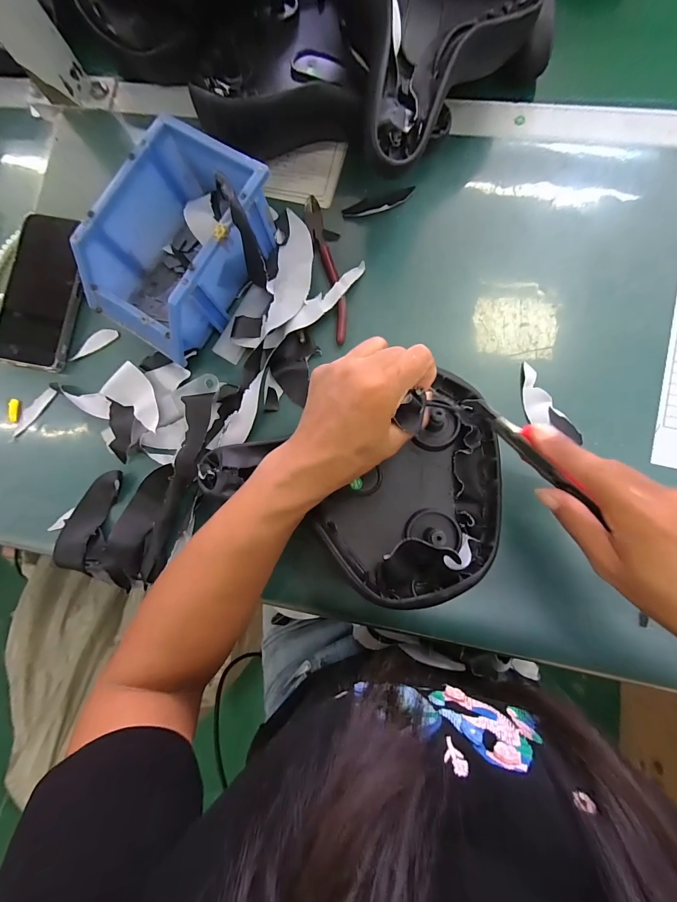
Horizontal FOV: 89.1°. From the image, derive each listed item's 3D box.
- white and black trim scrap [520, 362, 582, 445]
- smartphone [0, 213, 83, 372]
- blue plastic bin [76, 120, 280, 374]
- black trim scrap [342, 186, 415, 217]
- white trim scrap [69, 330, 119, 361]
[{"bbox_3d":[0.187,-0.039,0.316,0.027,0.007,0.083,-31,81,1],"label":"white and black trim scrap"},{"bbox_3d":[-0.320,-0.172,0.369,0.085,0.014,0.163,14,87,5],"label":"smartphone"},{"bbox_3d":[-0.151,-0.189,0.327,0.126,0.074,0.179,31,87,8],"label":"blue plastic bin"},{"bbox_3d":[0.041,-0.255,0.353,0.072,0.010,0.021,-8,83,4],"label":"black trim scrap"},{"bbox_3d":[-0.262,-0.114,0.366,0.057,0.007,0.015,-33,81,1],"label":"white trim scrap"}]

